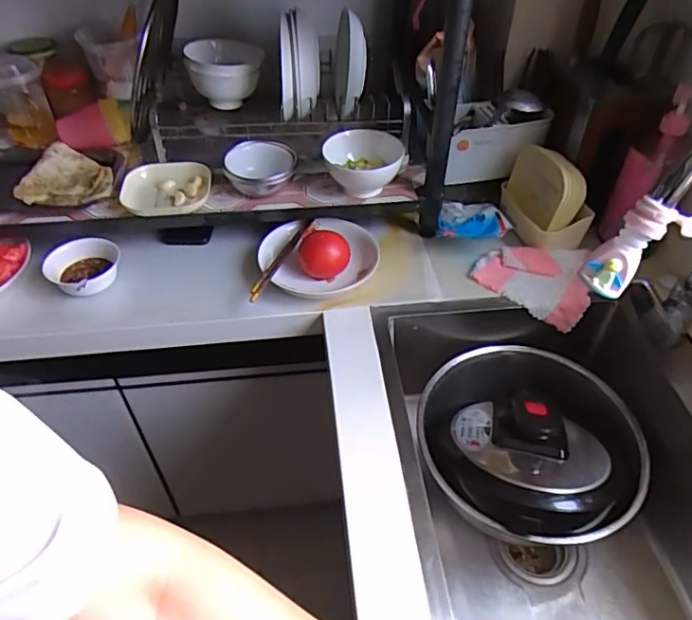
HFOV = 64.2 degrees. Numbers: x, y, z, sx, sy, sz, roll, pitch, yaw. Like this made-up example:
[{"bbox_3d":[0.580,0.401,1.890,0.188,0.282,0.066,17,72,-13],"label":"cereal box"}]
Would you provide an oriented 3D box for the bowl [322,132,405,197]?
[{"bbox_3d":[0.029,-0.232,0.880,0.121,0.064,0.101,-1,44,3],"label":"bowl"}]

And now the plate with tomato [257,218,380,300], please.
[{"bbox_3d":[-0.042,-0.087,0.859,0.178,0.057,0.141,-6,44,-2],"label":"plate with tomato"}]

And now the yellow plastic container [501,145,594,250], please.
[{"bbox_3d":[0.320,-0.191,0.899,0.090,0.126,0.147,-13,45,-9],"label":"yellow plastic container"}]

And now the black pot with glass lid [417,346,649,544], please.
[{"bbox_3d":[0.267,0.182,0.795,0.318,0.118,0.292,-2,44,2],"label":"black pot with glass lid"}]

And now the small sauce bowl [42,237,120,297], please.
[{"bbox_3d":[-0.404,-0.065,0.849,0.090,0.049,0.097,-2,44,2],"label":"small sauce bowl"}]

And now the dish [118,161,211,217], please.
[{"bbox_3d":[-0.288,-0.186,0.869,0.130,0.035,0.118,-3,44,1],"label":"dish"}]

